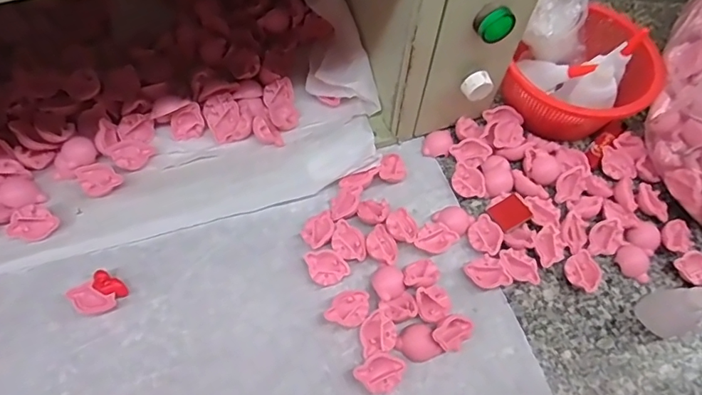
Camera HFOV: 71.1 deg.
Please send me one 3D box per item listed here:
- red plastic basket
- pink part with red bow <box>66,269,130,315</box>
[{"bbox_3d":[0.222,-0.115,0.482,0.147,0.057,0.115,-24,65,-16],"label":"red plastic basket"},{"bbox_3d":[-0.198,0.078,0.390,0.034,0.015,0.035,42,66,18],"label":"pink part with red bow"}]

